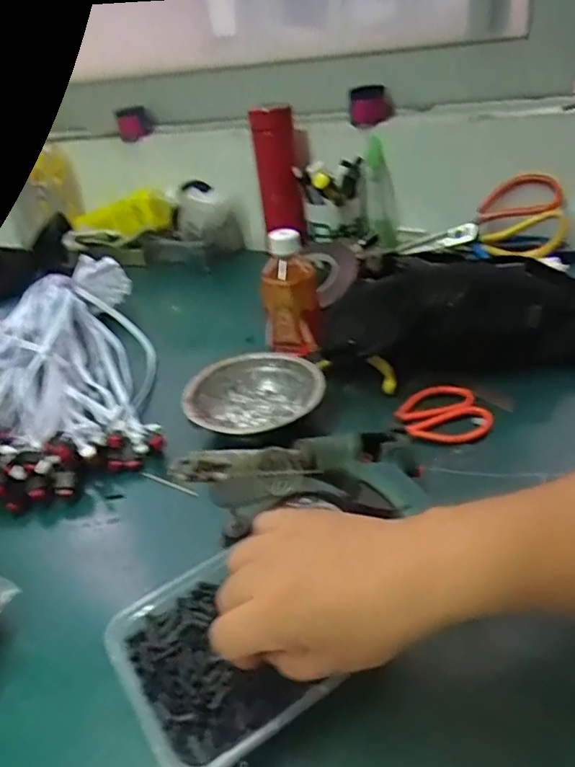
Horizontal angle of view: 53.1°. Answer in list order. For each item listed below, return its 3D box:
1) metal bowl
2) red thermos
[{"bbox_3d":[-0.033,0.014,0.549,0.125,0.032,0.125,-6,32,4],"label":"metal bowl"},{"bbox_3d":[-0.012,-0.279,0.806,0.058,0.193,0.050,-6,32,3],"label":"red thermos"}]

